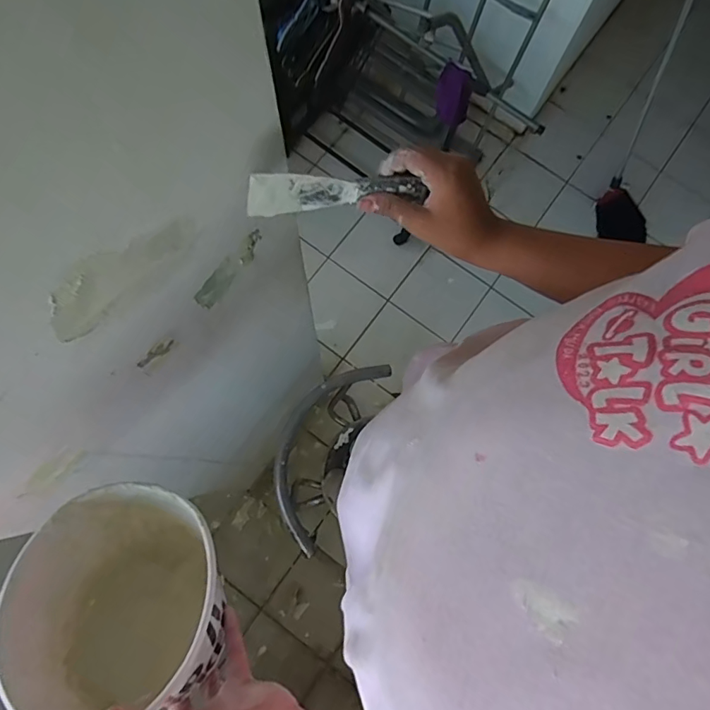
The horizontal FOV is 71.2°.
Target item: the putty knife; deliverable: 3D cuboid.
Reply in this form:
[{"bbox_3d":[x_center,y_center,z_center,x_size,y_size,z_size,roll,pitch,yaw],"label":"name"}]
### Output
[{"bbox_3d":[-0.014,-0.147,0.442,0.158,0.047,0.015,-8,78,-13],"label":"putty knife"}]

